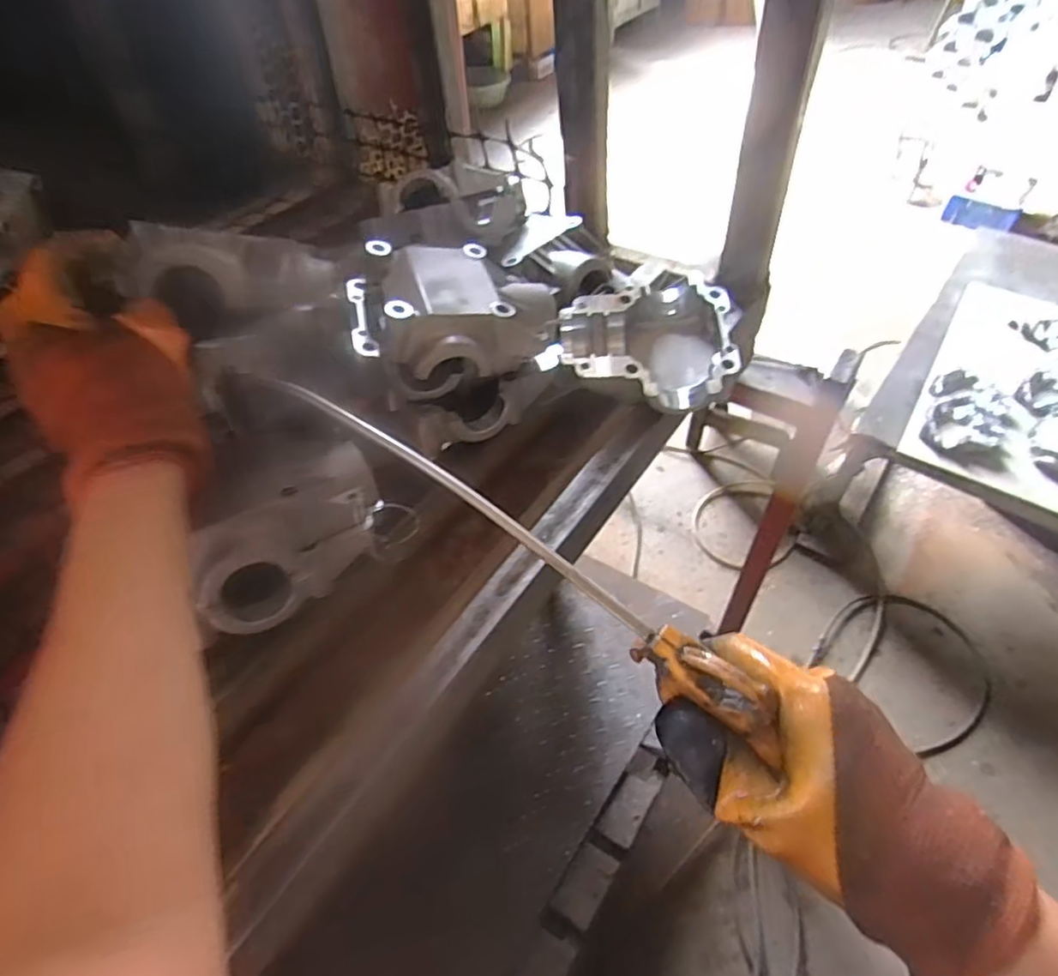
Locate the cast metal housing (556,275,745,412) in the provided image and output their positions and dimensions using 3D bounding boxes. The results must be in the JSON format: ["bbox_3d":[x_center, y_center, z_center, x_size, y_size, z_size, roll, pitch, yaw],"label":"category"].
[{"bbox_3d":[0.108,-0.132,0.569,0.153,0.056,0.142,-1,49,1],"label":"cast metal housing"}]

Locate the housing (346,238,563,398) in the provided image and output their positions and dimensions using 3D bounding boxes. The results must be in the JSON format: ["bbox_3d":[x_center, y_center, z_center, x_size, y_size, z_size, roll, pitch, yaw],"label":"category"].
[{"bbox_3d":[-0.057,-0.142,0.516,0.156,0.077,0.117,-16,51,-12],"label":"housing"}]

